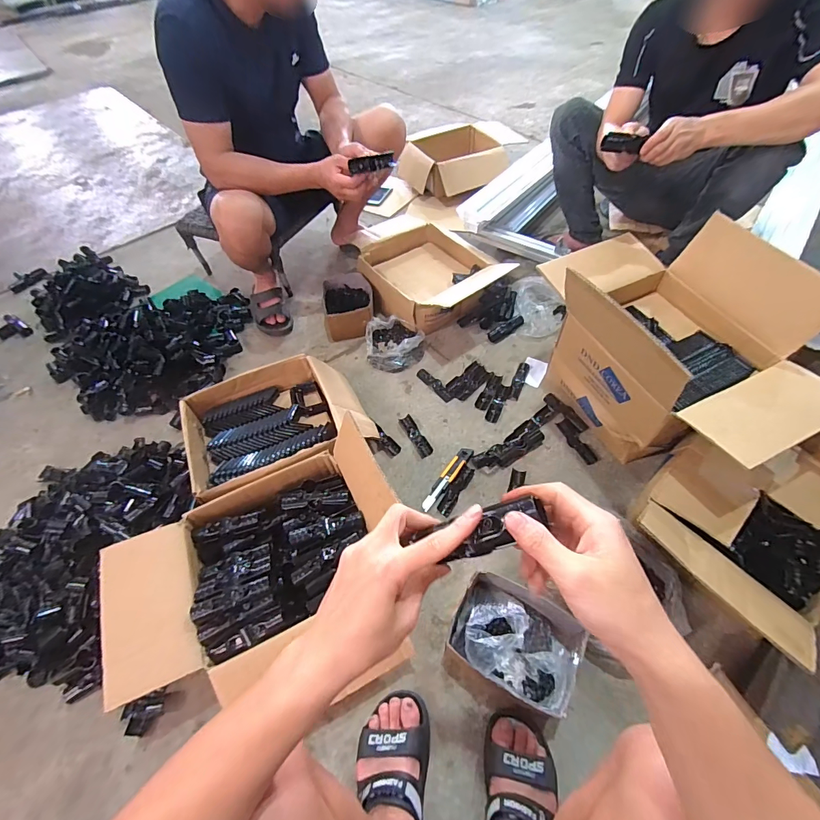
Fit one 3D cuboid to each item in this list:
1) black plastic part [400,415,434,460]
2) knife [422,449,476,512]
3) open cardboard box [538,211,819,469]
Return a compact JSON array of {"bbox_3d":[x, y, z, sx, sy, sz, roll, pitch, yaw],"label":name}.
[{"bbox_3d":[0.016,0.065,1.022,0.037,0.019,0.122,-26,55,-13],"label":"black plastic part"},{"bbox_3d":[0.088,0.158,0.947,0.036,0.011,0.187,29,61,24],"label":"knife"},{"bbox_3d":[0.538,-0.122,0.873,0.352,0.357,0.551,-25,56,-14],"label":"open cardboard box"}]

